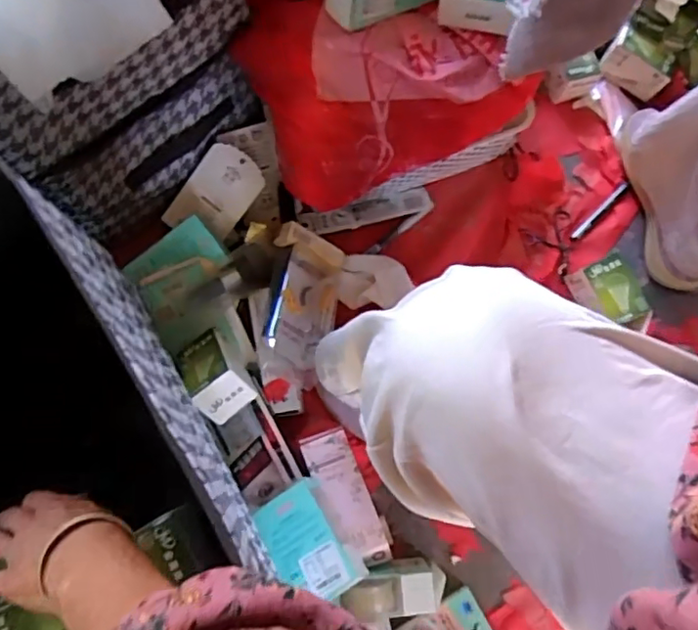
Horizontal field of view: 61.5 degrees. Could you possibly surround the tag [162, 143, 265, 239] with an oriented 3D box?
[{"bbox_3d":[-0.157,-0.141,0.694,0.072,0.009,0.115,38,95,-16],"label":"tag"}]

